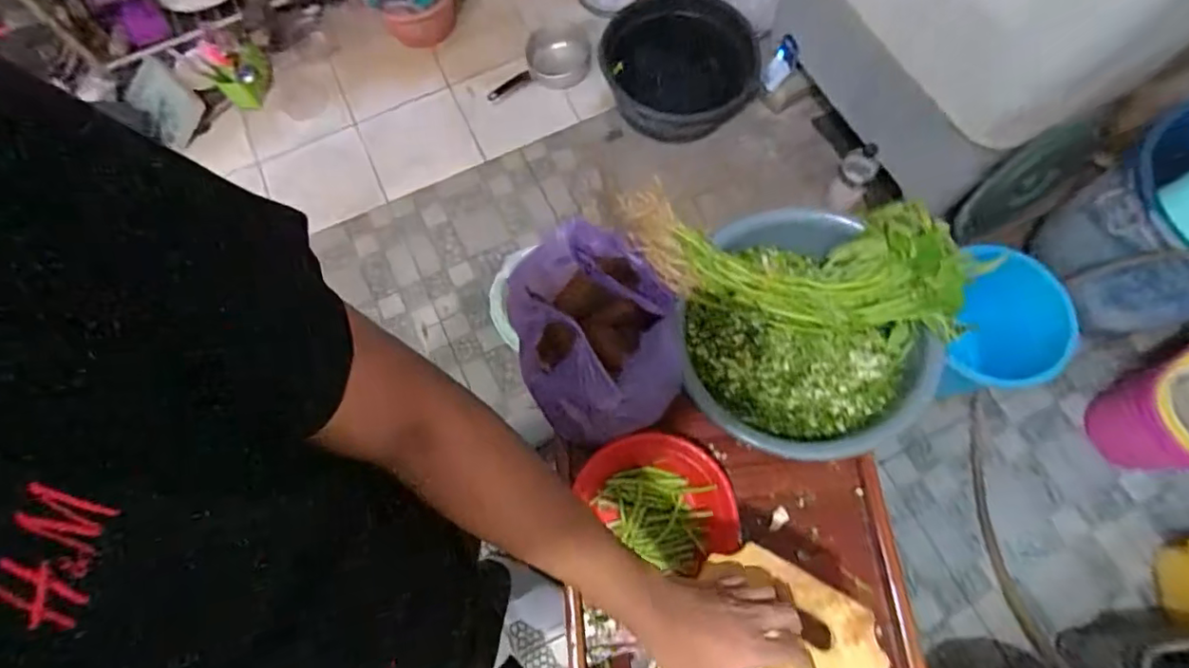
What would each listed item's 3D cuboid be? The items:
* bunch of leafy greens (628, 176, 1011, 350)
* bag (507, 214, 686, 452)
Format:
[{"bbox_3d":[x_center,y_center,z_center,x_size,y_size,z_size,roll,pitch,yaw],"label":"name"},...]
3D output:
[{"bbox_3d":[0.235,-0.089,0.711,0.405,0.111,0.137,10,72,6],"label":"bunch of leafy greens"},{"bbox_3d":[0.004,-0.010,0.683,0.174,0.190,0.244,-13,71,-2],"label":"bag"}]

